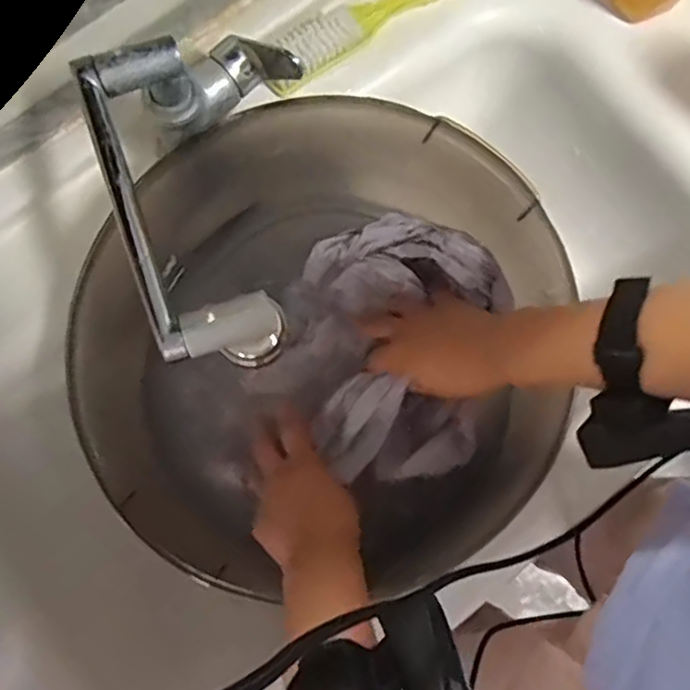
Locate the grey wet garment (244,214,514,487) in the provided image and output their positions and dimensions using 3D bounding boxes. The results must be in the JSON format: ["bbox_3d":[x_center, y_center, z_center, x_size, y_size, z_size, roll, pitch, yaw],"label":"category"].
[{"bbox_3d":[0.036,-0.003,0.543,0.190,0.068,0.217,23,81,4],"label":"grey wet garment"}]

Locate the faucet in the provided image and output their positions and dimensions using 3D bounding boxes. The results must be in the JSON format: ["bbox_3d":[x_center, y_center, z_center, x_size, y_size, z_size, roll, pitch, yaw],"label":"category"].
[{"bbox_3d":[-0.098,-0.108,0.425,0.120,0.095,0.236,2,80,1],"label":"faucet"}]

